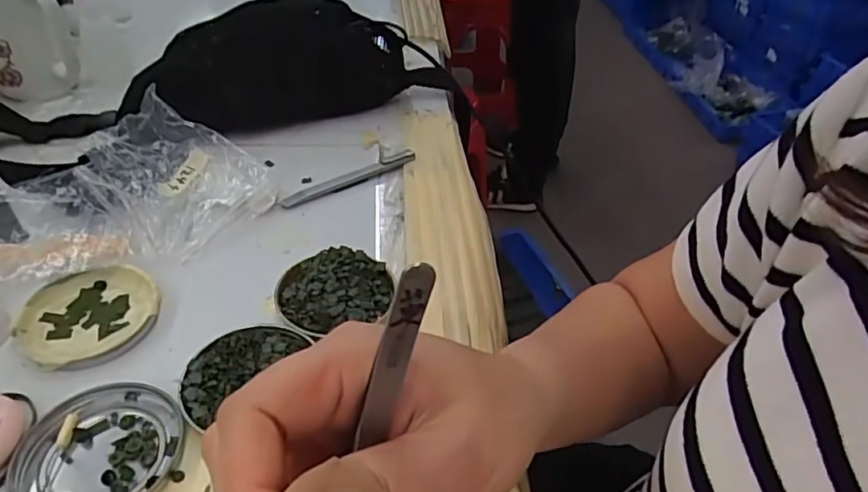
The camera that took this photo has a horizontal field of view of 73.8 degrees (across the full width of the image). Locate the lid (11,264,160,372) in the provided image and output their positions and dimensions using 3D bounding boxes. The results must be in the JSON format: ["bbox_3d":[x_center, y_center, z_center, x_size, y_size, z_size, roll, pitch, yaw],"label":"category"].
[{"bbox_3d":[-0.217,0.044,0.365,0.079,0.012,0.071,-22,47,-26],"label":"lid"}]

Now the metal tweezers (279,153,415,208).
[{"bbox_3d":[-0.070,-0.056,0.491,0.125,0.010,0.011,-24,48,-27],"label":"metal tweezers"}]

